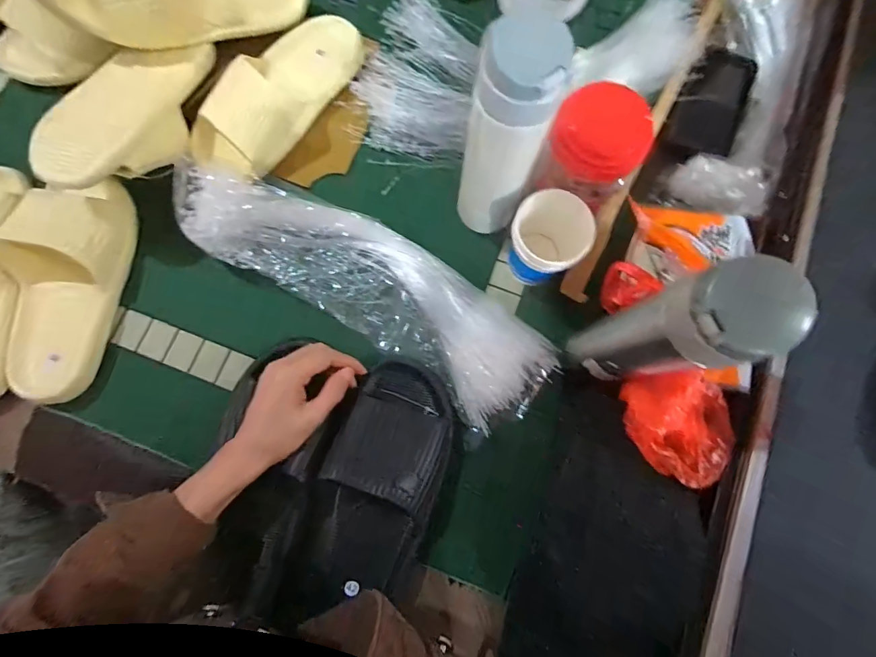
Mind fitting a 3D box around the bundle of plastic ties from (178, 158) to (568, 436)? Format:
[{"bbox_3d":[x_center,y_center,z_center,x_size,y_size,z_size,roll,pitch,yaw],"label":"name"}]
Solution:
[{"bbox_3d":[-0.069,-0.049,0.422,0.394,0.041,0.120,33,80,5],"label":"bundle of plastic ties"}]

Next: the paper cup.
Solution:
[{"bbox_3d":[0.106,-0.084,0.427,0.071,0.100,0.070,0,79,-1],"label":"paper cup"}]

